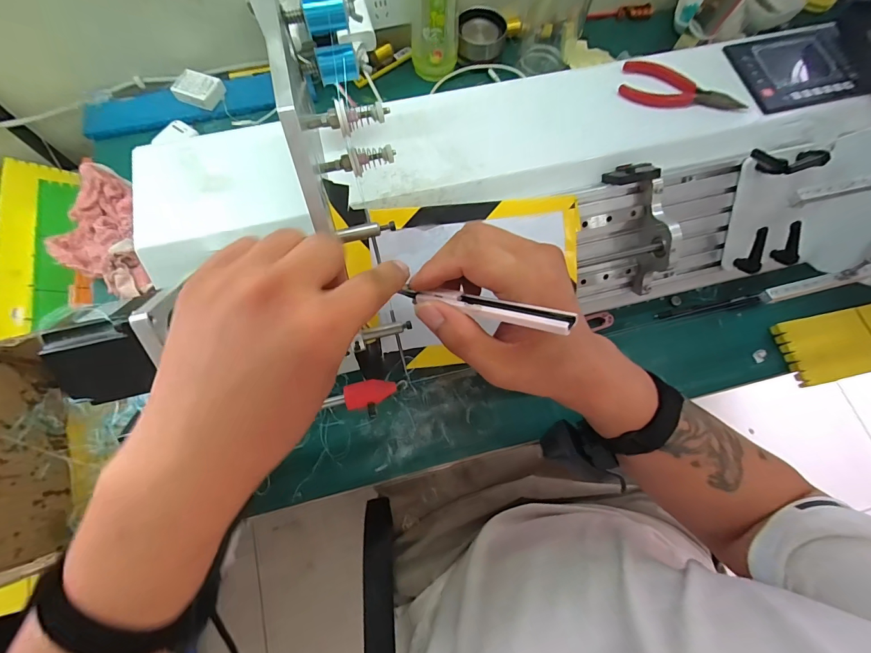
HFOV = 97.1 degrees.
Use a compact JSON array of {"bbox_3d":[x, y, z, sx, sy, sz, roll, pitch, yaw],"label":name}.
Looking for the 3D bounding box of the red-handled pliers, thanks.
[{"bbox_3d":[0.247,-0.239,0.389,0.115,0.013,0.049,13,72,3],"label":"red-handled pliers"}]

